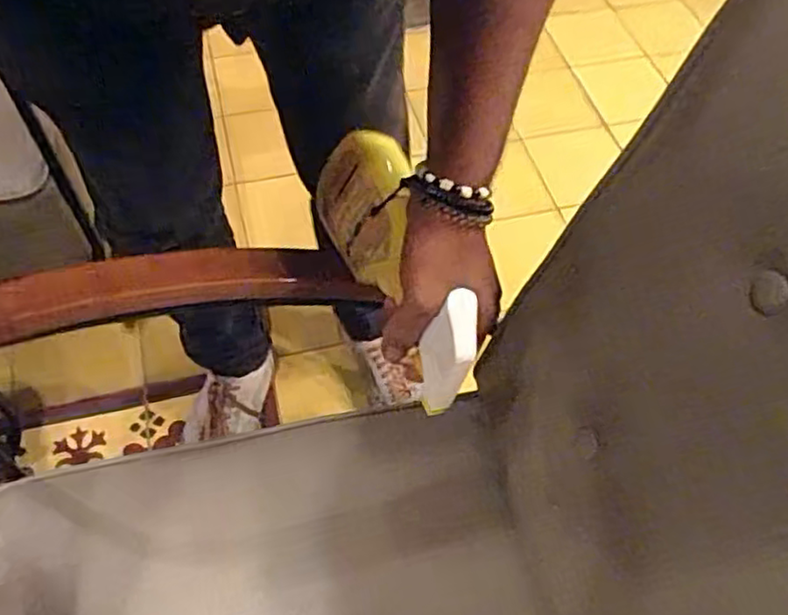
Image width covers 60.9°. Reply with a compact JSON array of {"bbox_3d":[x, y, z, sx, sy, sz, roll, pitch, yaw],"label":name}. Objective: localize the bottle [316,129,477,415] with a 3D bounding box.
[{"bbox_3d":[0.001,-0.033,0.511,0.058,0.092,0.226,-18,60,-13],"label":"bottle"}]

